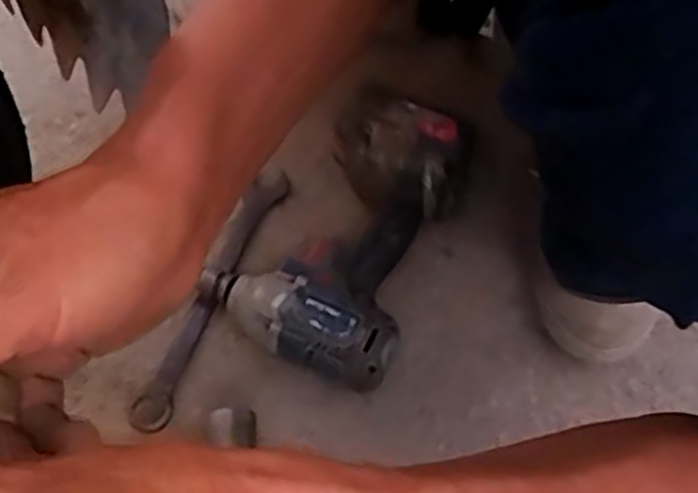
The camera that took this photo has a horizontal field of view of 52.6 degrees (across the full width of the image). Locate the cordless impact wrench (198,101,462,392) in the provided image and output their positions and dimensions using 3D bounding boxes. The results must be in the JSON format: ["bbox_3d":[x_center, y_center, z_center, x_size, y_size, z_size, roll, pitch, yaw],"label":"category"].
[{"bbox_3d":[0.011,-0.005,0.566,0.138,0.069,0.227,32,66,13],"label":"cordless impact wrench"}]

